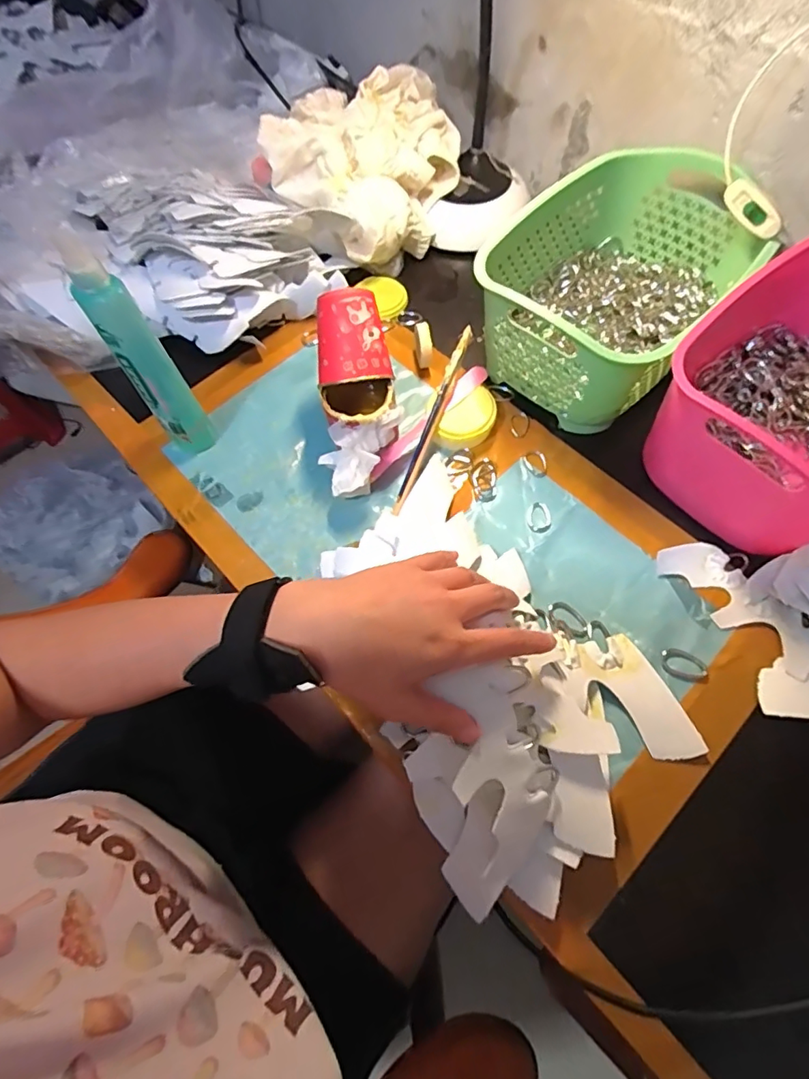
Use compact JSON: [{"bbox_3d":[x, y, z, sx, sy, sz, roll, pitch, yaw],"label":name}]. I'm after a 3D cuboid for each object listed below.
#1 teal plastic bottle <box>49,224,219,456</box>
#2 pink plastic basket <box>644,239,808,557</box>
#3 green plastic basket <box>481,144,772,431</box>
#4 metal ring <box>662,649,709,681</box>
[{"bbox_3d":[-0.219,-0.150,0.444,0.039,0.227,0.033,-31,67,-12],"label":"teal plastic bottle"},{"bbox_3d":[0.352,-0.121,0.450,0.257,0.128,0.202,-32,67,-13],"label":"pink plastic basket"},{"bbox_3d":[0.204,-0.244,0.512,0.258,0.122,0.192,-42,70,-16],"label":"green plastic basket"},{"bbox_3d":[0.228,0.102,0.422,0.035,0.004,0.022,18,66,10],"label":"metal ring"}]

